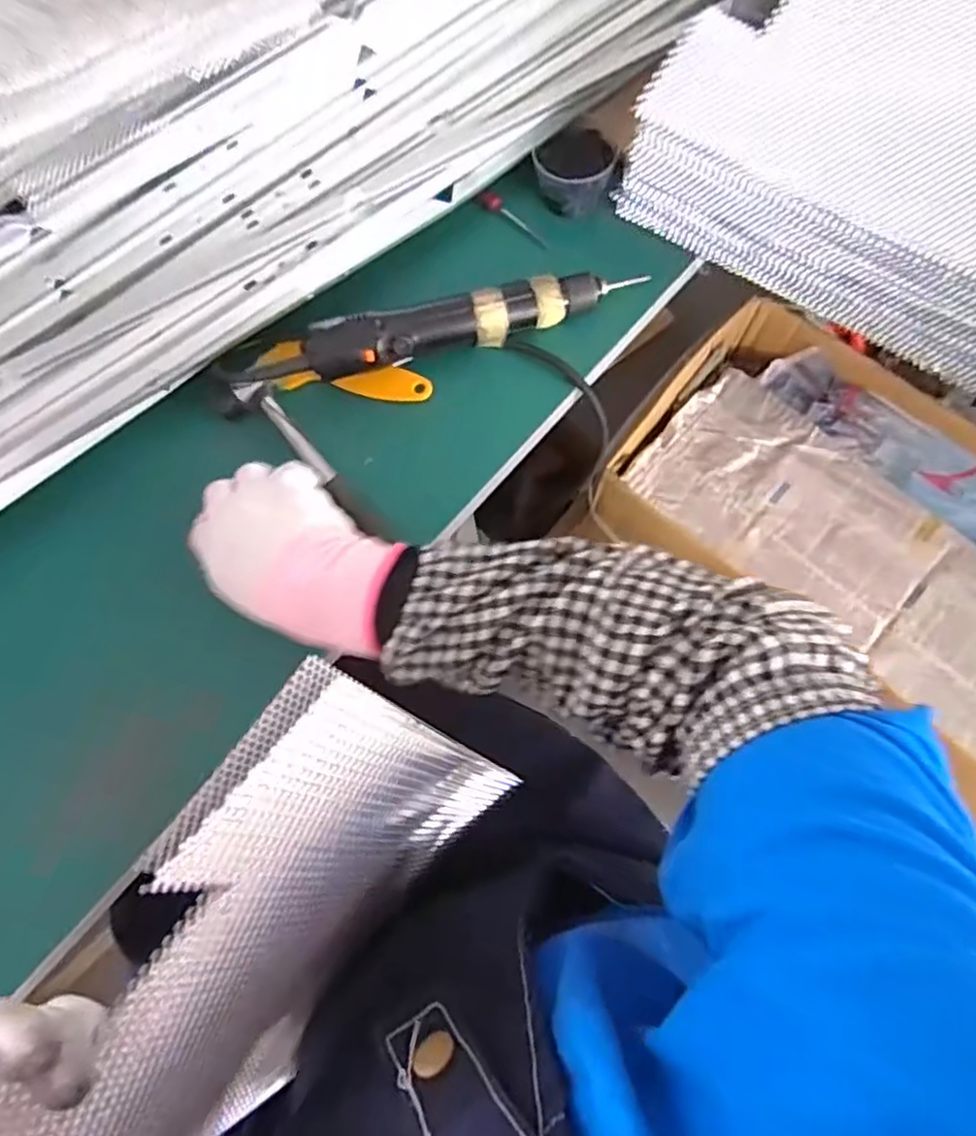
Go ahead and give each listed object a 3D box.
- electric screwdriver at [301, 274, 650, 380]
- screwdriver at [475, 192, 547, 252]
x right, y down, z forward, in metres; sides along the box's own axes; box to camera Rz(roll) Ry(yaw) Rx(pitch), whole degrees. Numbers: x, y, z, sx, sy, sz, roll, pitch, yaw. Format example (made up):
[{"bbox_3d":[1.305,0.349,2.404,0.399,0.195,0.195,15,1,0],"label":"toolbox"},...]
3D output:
[{"bbox_3d":[-0.008,-0.181,0.489,0.245,0.045,0.031,-16,73,-3],"label":"electric screwdriver"},{"bbox_3d":[0.023,-0.288,0.554,0.069,0.014,0.011,30,75,-17],"label":"screwdriver"}]

